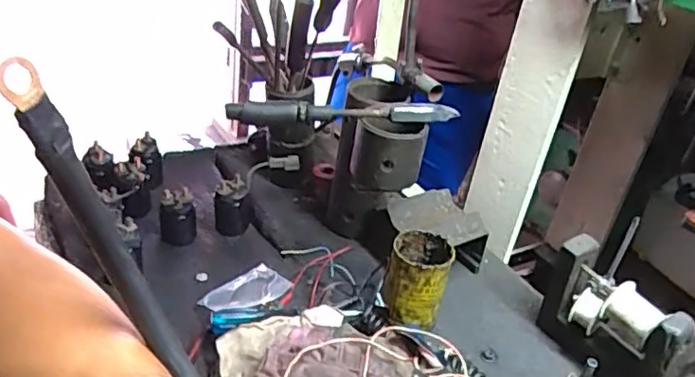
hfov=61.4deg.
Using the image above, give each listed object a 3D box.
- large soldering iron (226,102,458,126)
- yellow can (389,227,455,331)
[{"bbox_3d":[-0.004,-0.092,0.721,0.282,0.032,0.026,0,32,-12],"label":"large soldering iron"},{"bbox_3d":[0.087,0.113,0.728,0.070,0.093,0.074,6,32,-4],"label":"yellow can"}]

